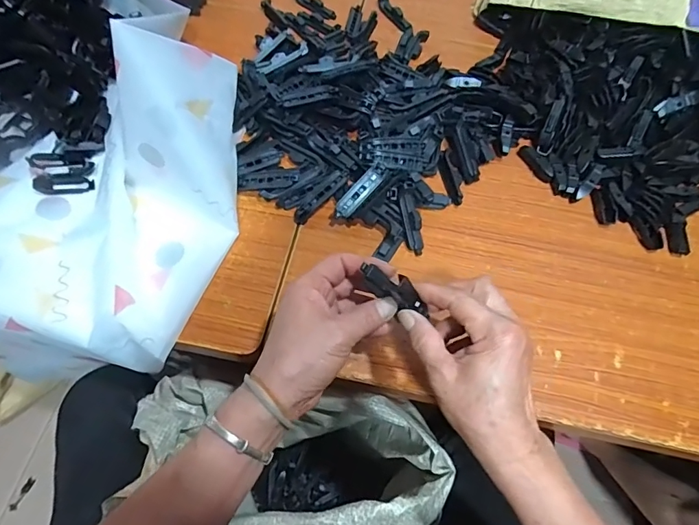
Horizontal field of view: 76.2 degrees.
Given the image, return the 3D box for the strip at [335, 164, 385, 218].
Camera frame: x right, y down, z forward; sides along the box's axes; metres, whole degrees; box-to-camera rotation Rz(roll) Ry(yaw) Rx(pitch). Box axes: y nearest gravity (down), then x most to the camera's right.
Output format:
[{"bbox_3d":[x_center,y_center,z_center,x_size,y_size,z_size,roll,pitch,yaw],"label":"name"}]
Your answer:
[{"bbox_3d":[0.012,-0.075,0.473,0.019,0.007,0.069,43,90,-5],"label":"strip"}]

